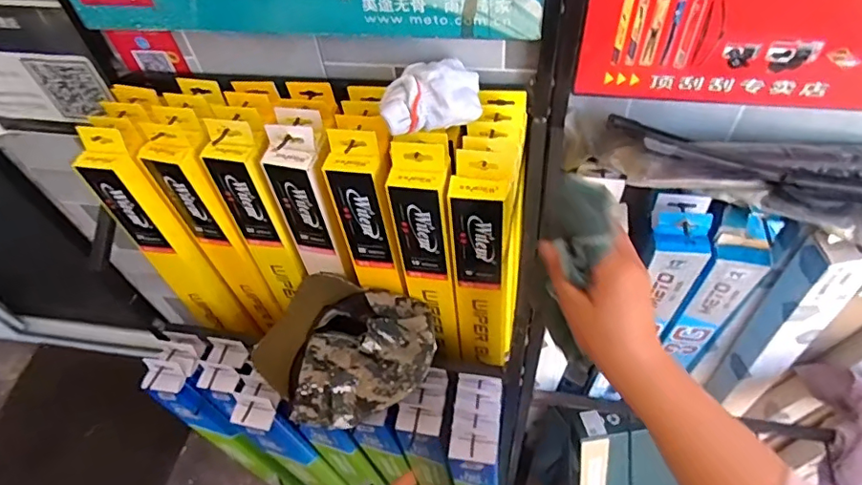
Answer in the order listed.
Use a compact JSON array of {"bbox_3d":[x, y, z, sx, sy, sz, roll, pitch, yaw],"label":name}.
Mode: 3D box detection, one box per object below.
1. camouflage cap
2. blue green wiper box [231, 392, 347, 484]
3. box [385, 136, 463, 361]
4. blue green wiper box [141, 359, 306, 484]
[{"bbox_3d":[-0.116,0.133,0.655,0.222,0.078,0.171,16,56,17],"label":"camouflage cap"},{"bbox_3d":[-0.192,0.374,0.872,0.071,0.516,0.048,15,56,16],"label":"blue green wiper box"},{"bbox_3d":[0.000,0.027,0.634,0.061,0.331,0.065,-6,53,2],"label":"box"},{"bbox_3d":[-0.325,0.364,0.943,0.070,0.602,0.042,9,55,12],"label":"blue green wiper box"}]

